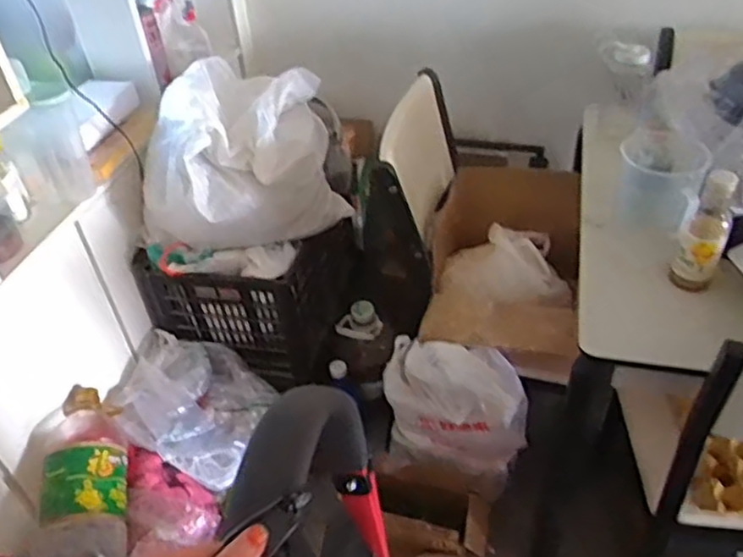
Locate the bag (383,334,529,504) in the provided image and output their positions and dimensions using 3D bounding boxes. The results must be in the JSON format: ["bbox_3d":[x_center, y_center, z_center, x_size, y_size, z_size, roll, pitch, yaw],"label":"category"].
[{"bbox_3d":[0.170,0.249,1.331,0.279,0.361,0.160,14,44,21],"label":"bag"}]

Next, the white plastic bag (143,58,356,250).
[{"bbox_3d":[-0.285,-0.256,1.389,0.313,0.310,0.378,31,52,34],"label":"white plastic bag"}]

